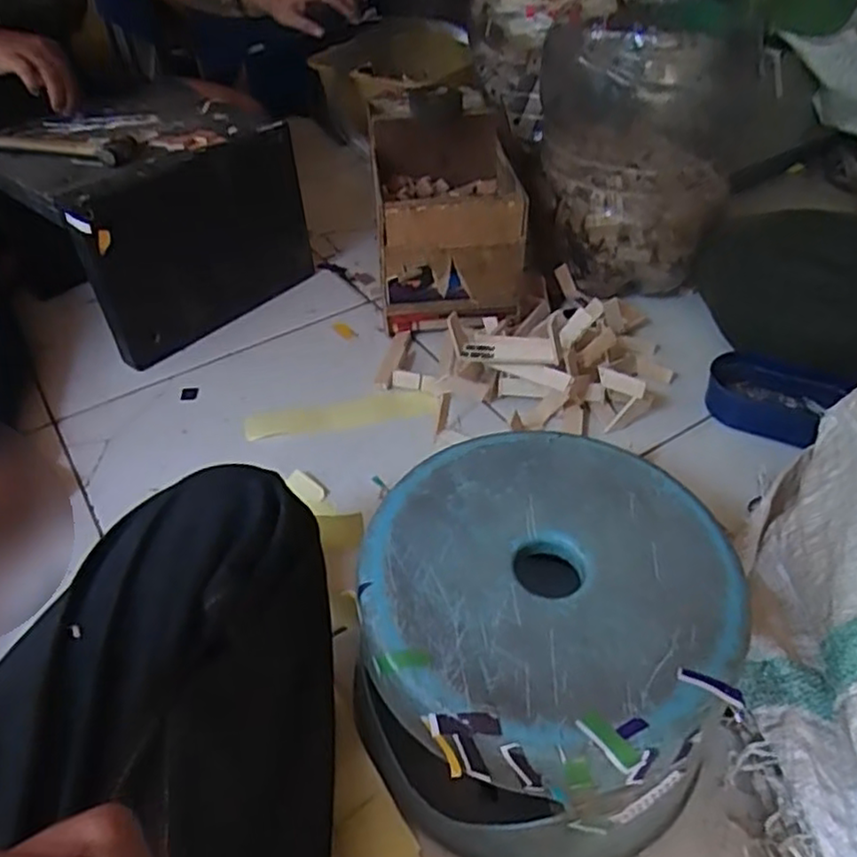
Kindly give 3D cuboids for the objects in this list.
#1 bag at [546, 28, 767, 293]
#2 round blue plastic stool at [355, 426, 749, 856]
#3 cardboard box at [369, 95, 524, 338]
[{"bbox_3d":[0.237,-0.321,0.830,0.203,0.267,0.159,2,44,5],"label":"bag"},{"bbox_3d":[0.072,0.142,0.464,0.214,0.170,0.222,-1,44,1],"label":"round blue plastic stool"},{"bbox_3d":[0.021,-0.232,0.837,0.156,0.200,0.173,-5,44,-3],"label":"cardboard box"}]

